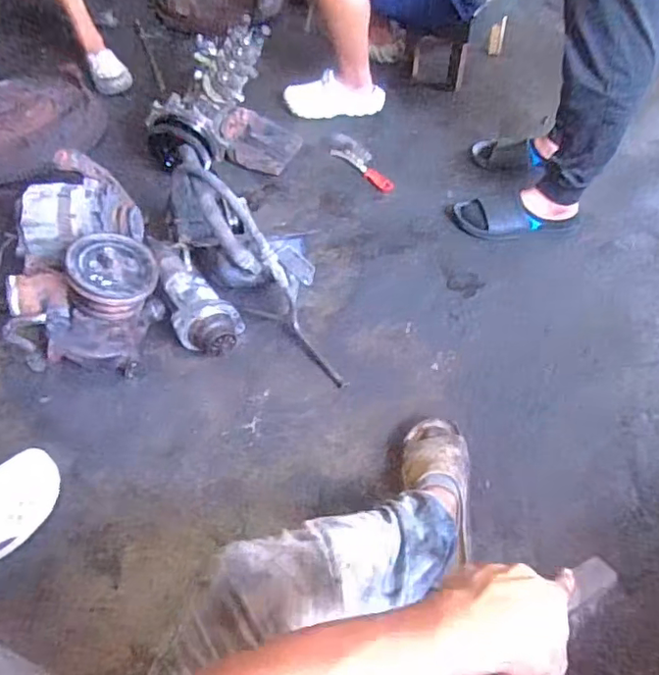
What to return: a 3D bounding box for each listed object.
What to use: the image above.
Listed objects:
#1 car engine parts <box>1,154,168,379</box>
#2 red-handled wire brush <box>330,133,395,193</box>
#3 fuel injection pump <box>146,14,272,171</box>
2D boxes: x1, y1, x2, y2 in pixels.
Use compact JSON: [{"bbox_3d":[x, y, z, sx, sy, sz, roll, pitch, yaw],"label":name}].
[{"bbox_3d":[-0.472,-0.149,1.095,0.267,0.208,0.376,-10,50,-9],"label":"car engine parts"},{"bbox_3d":[0.096,-0.467,1.506,0.074,0.034,0.231,-36,61,-26],"label":"red-handled wire brush"},{"bbox_3d":[-0.294,-0.610,1.389,0.184,0.152,0.382,30,86,20],"label":"fuel injection pump"}]

